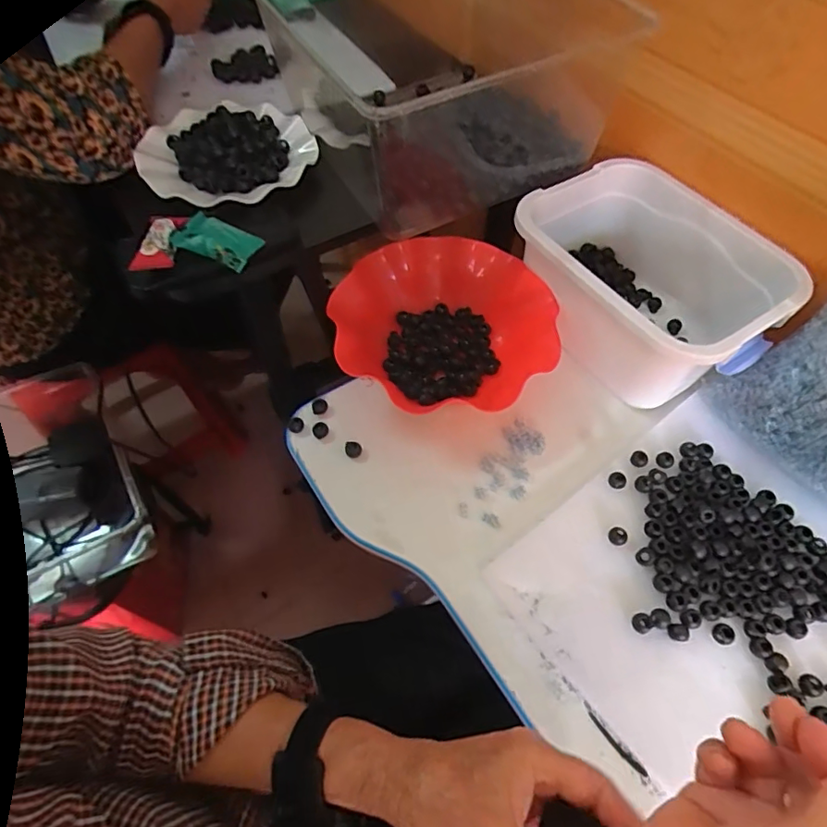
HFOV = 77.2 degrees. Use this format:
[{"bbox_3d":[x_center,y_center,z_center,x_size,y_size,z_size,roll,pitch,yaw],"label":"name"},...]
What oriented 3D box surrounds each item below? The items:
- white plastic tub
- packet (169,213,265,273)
[{"bbox_3d":[0.244,-0.139,0.553,0.180,0.124,0.247,-32,64,-14],"label":"white plastic tub"},{"bbox_3d":[-0.183,-0.162,0.484,0.071,0.022,0.047,19,60,10],"label":"packet"}]

